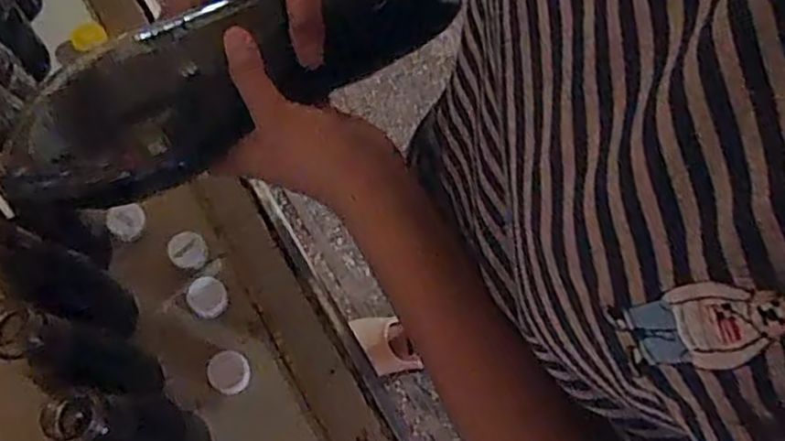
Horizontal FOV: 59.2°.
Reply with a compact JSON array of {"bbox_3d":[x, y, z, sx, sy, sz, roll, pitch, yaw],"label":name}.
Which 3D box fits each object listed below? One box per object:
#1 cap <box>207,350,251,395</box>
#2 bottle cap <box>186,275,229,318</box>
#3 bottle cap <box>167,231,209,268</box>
[{"bbox_3d":[-0.129,0.120,0.548,0.031,0.012,0.036,-35,73,-16],"label":"cap"},{"bbox_3d":[-0.153,0.063,0.570,0.031,0.024,0.032,1,67,-2],"label":"bottle cap"},{"bbox_3d":[-0.174,0.025,0.589,0.031,0.019,0.028,-31,71,-15],"label":"bottle cap"}]

